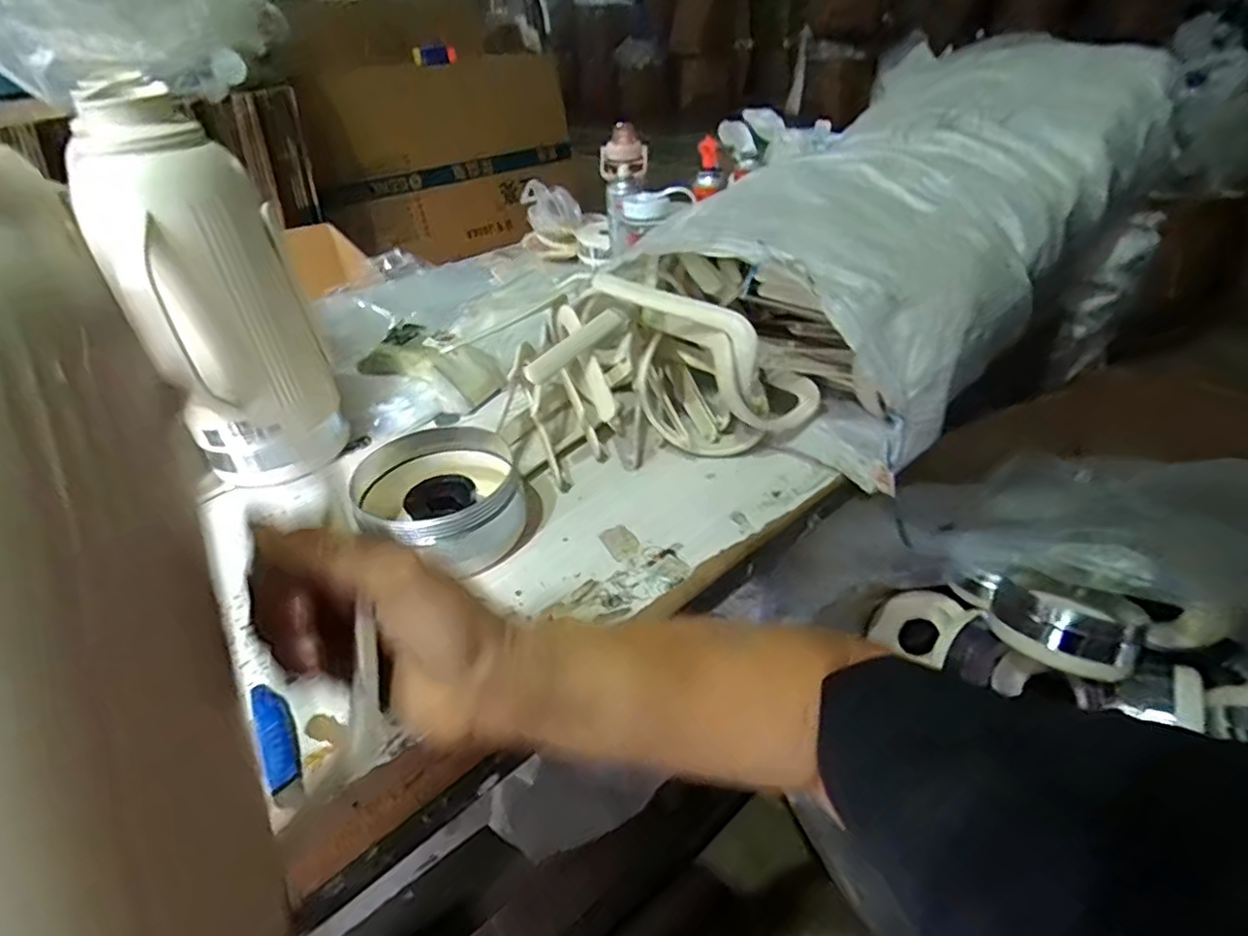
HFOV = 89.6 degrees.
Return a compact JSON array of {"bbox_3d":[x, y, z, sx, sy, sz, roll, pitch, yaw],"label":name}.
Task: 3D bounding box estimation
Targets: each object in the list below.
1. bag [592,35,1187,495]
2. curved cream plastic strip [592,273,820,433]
[{"bbox_3d":[0.354,-0.303,0.866,0.865,0.287,0.418,-32,45,-32],"label":"bag"},{"bbox_3d":[0.104,-0.139,0.690,0.286,0.088,0.105,33,35,-15],"label":"curved cream plastic strip"}]

